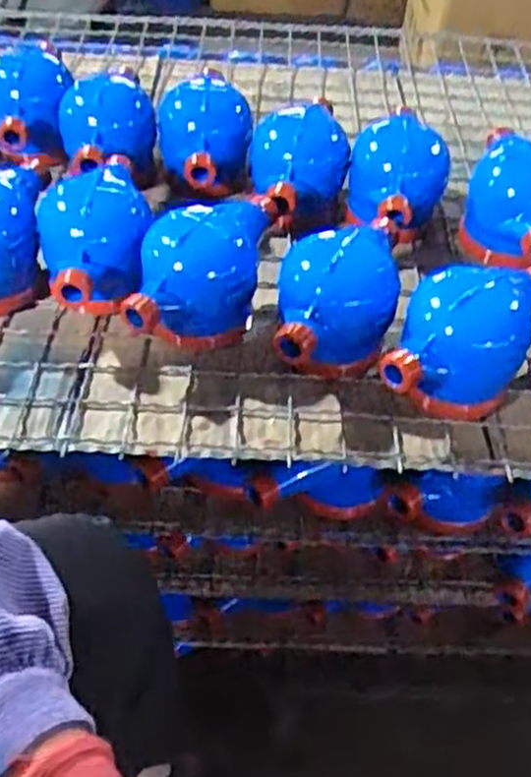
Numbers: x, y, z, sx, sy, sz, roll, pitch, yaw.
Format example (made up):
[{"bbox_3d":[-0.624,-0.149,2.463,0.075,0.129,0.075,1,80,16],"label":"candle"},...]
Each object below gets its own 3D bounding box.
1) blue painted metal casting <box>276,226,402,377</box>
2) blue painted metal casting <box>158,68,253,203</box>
[{"bbox_3d":[0.049,-0.059,0.551,0.084,0.088,0.138,9,46,5],"label":"blue painted metal casting"},{"bbox_3d":[-0.058,-0.233,0.732,0.088,0.080,0.113,-2,46,-6],"label":"blue painted metal casting"}]

